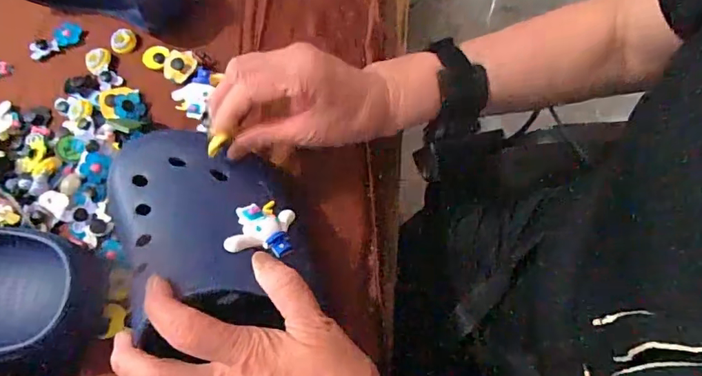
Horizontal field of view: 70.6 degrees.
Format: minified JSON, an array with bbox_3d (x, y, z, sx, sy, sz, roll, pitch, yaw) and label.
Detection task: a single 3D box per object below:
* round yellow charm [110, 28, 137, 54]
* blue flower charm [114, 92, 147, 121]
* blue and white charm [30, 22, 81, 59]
[{"bbox_3d":[-0.213,-0.137,0.462,0.023,0.014,0.021,-1,67,2],"label":"round yellow charm"},{"bbox_3d":[-0.190,-0.070,0.426,0.024,0.008,0.026,-15,80,-22],"label":"blue flower charm"},{"bbox_3d":[-0.280,-0.140,0.468,0.049,0.007,0.023,-31,69,-10],"label":"blue and white charm"}]

